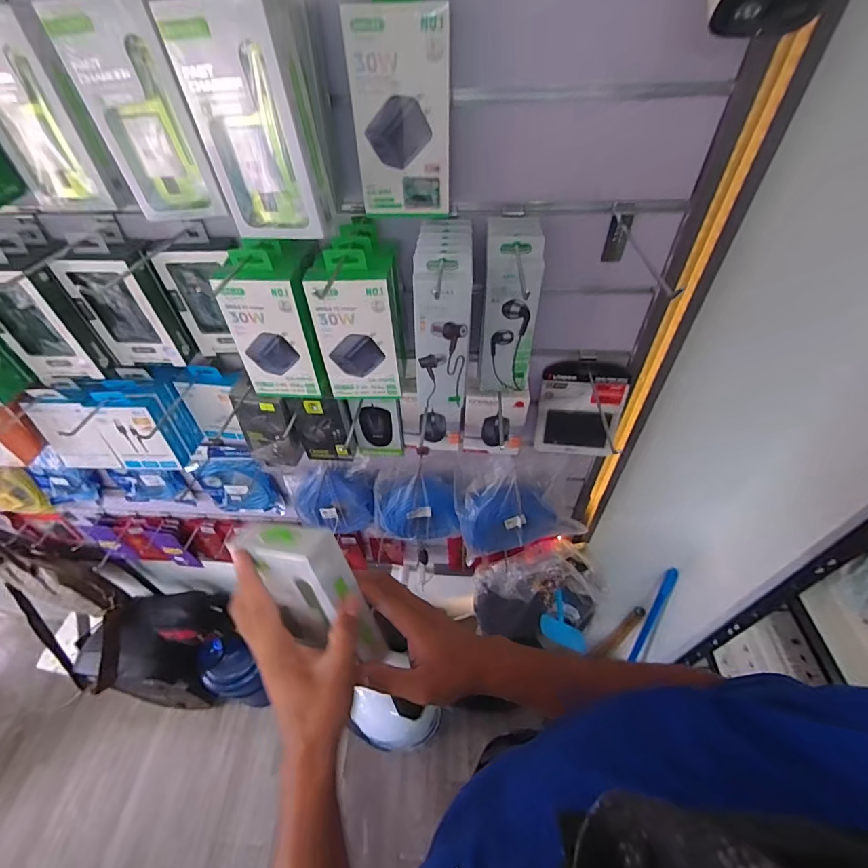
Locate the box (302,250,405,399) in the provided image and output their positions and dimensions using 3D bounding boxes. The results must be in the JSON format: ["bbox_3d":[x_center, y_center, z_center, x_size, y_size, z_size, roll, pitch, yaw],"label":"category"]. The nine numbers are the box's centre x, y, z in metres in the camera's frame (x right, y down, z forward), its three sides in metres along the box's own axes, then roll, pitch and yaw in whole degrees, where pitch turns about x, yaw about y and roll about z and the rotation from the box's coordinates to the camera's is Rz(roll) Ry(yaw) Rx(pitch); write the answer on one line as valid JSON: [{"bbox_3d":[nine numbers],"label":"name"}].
[{"bbox_3d":[-0.091,-0.120,0.511,0.096,0.178,0.036,-5,48,-3],"label":"box"}]

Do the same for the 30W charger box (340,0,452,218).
[{"bbox_3d":[-0.030,-0.304,0.403,0.090,0.174,0.042,-4,48,-2],"label":"30W charger box"}]

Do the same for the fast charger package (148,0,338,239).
[{"bbox_3d":[-0.148,-0.256,0.360,0.096,0.161,0.036,11,49,12],"label":"fast charger package"}]

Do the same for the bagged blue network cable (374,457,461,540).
[{"bbox_3d":[-0.038,0.136,0.874,0.168,0.189,0.078,-4,48,-1],"label":"bagged blue network cable"}]

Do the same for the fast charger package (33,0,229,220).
[{"bbox_3d":[-0.263,-0.282,0.387,0.090,0.161,0.021,7,48,9],"label":"fast charger package"}]

